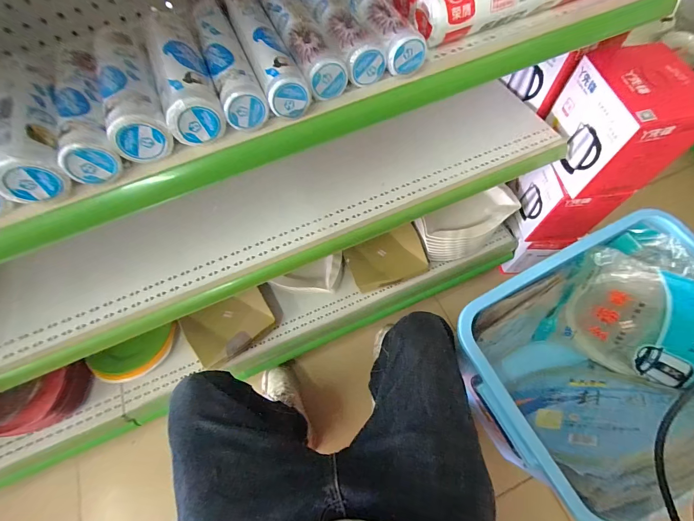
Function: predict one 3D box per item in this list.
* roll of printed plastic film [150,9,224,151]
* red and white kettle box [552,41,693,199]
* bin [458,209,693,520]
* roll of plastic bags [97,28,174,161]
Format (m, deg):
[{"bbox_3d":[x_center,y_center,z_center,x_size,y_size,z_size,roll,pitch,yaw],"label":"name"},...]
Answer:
[{"bbox_3d":[-0.186,-0.214,0.374,0.052,0.054,0.172,-21,65,-7],"label":"roll of printed plastic film"},{"bbox_3d":[0.569,-0.287,0.680,0.163,0.201,0.206,-8,64,-1],"label":"red and white kettle box"},{"bbox_3d":[0.461,0.179,0.656,0.491,0.314,0.315,-28,66,-10],"label":"bin"},{"bbox_3d":[-0.248,-0.199,0.367,0.053,0.056,0.189,-24,65,-8],"label":"roll of plastic bags"}]

